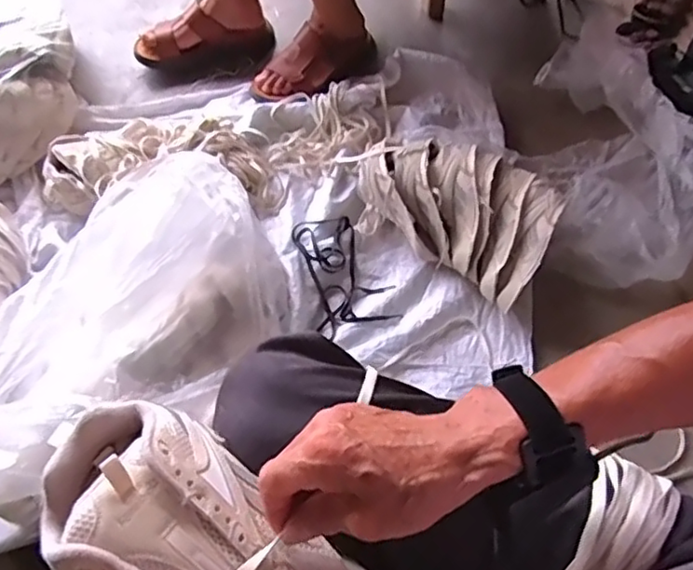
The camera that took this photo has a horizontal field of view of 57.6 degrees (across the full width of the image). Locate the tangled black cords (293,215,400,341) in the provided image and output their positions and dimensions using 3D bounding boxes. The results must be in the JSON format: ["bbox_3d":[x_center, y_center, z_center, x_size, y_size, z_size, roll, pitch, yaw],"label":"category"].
[{"bbox_3d":[-0.004,-0.023,1.042,0.131,0.028,0.206,-14,64,-7],"label":"tangled black cords"}]

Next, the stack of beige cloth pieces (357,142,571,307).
[{"bbox_3d":[0.183,-0.134,1.026,0.319,0.122,0.183,36,70,17],"label":"stack of beige cloth pieces"}]

